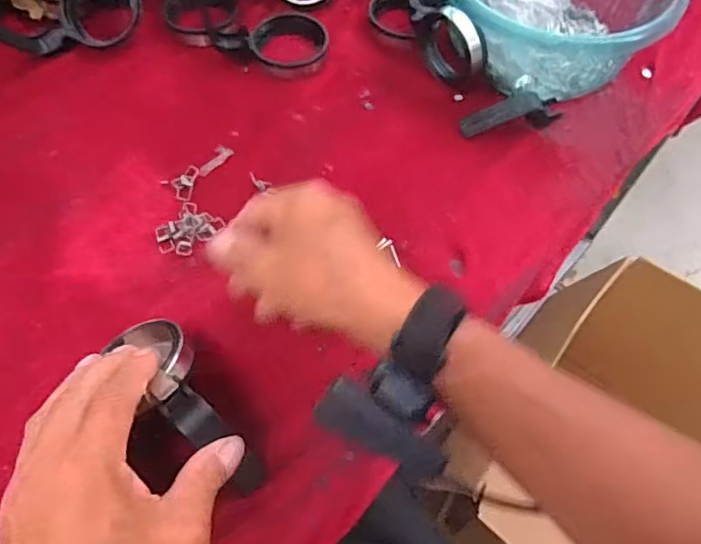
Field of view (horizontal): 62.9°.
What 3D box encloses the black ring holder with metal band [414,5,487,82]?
[{"bbox_3d":[0.093,-0.207,0.517,0.023,0.070,0.085,-32,67,-16],"label":"black ring holder with metal band"}]

